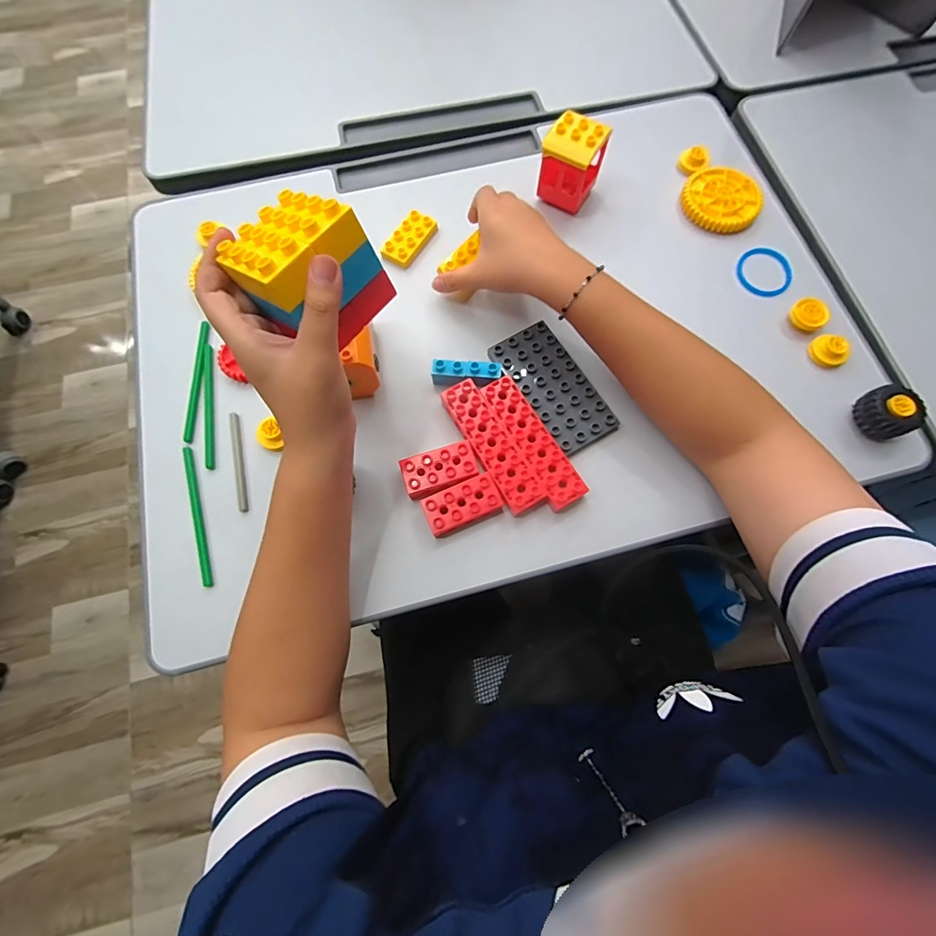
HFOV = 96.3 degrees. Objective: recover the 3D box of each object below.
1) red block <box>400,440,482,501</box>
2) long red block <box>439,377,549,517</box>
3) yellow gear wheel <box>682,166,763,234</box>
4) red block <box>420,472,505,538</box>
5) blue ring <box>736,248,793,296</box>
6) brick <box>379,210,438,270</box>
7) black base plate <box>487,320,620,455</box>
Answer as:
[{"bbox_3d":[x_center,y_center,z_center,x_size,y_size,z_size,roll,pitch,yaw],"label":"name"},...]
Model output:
[{"bbox_3d":[-0.024,0.002,0.363,0.062,0.023,0.032,-18,74,-5],"label":"red block"},{"bbox_3d":[0.022,-0.018,0.371,0.034,0.025,0.126,-29,74,-8],"label":"long red block"},{"bbox_3d":[0.278,-0.295,0.460,0.081,0.014,0.078,22,74,7],"label":"yellow gear wheel"},{"bbox_3d":[-0.004,0.032,0.355,0.062,0.023,0.032,-23,75,-7],"label":"red block"},{"bbox_3d":[0.310,-0.204,0.435,0.056,0.010,0.058,-2,69,5],"label":"blue ring"},{"bbox_3d":[-0.061,-0.242,0.444,0.030,0.016,0.068,32,76,9],"label":"brick"},{"bbox_3d":[0.080,-0.076,0.394,0.061,0.014,0.126,-32,76,-9],"label":"black base plate"}]

